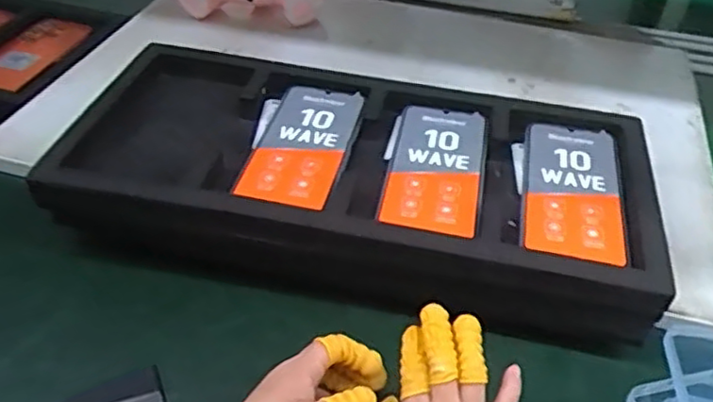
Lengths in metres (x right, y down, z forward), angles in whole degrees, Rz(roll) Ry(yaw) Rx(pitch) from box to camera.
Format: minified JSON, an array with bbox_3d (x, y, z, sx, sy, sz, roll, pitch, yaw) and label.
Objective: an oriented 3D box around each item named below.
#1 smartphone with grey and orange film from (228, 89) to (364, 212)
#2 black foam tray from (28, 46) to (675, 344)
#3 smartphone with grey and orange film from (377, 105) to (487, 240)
[{"bbox_3d":[-0.052,-0.049,0.578,0.088,0.011,0.169,10,42,8],"label":"smartphone with grey and orange film"},{"bbox_3d":[0.002,-0.017,0.578,0.478,0.075,0.235,10,42,8],"label":"black foam tray"},{"bbox_3d":[0.065,-0.031,0.565,0.081,0.010,0.166,10,42,8],"label":"smartphone with grey and orange film"}]

